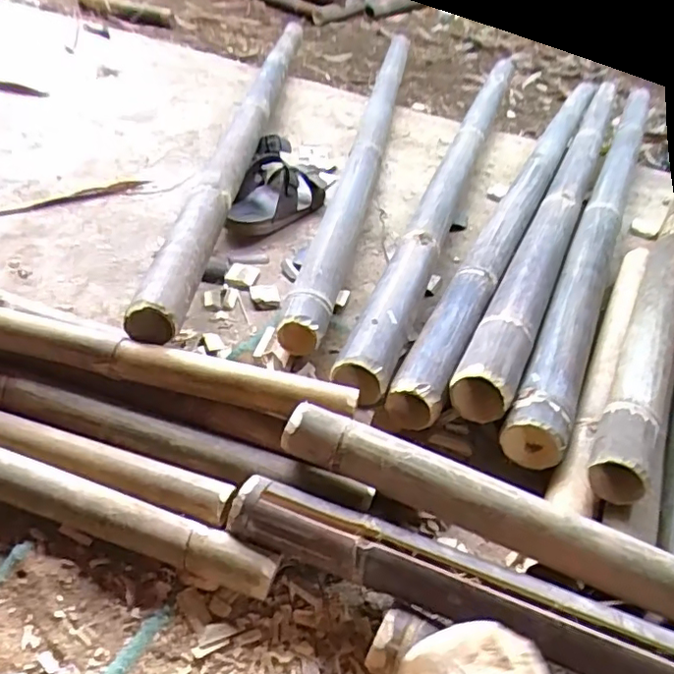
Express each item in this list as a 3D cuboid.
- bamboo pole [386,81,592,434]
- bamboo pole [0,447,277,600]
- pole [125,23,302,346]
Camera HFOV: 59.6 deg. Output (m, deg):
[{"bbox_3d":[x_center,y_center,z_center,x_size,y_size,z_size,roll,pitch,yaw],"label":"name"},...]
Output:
[{"bbox_3d":[0.368,-0.291,1.117,0.060,0.057,1.316,22,44,15],"label":"bamboo pole"},{"bbox_3d":[-0.360,0.127,0.576,0.637,0.056,0.039,16,43,9],"label":"bamboo pole"},{"bbox_3d":[-0.163,-0.443,1.155,0.055,0.063,1.361,7,42,-1],"label":"pole"}]

